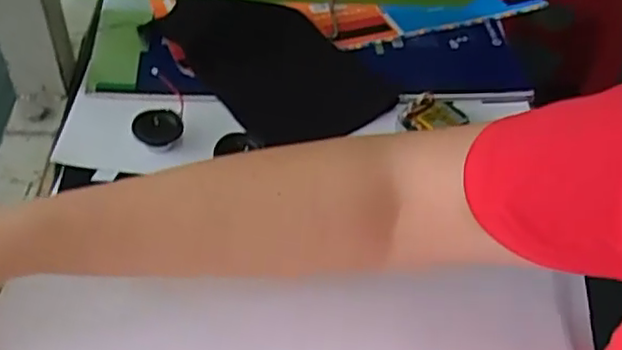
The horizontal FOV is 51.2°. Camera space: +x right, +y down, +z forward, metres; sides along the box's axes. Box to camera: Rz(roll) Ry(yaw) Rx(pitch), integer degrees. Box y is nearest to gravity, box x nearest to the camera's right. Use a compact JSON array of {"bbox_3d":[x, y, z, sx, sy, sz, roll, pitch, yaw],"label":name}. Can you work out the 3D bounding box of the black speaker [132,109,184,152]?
[{"bbox_3d":[-0.112,-0.032,0.479,0.035,0.017,0.034,0,50,0],"label":"black speaker"}]

